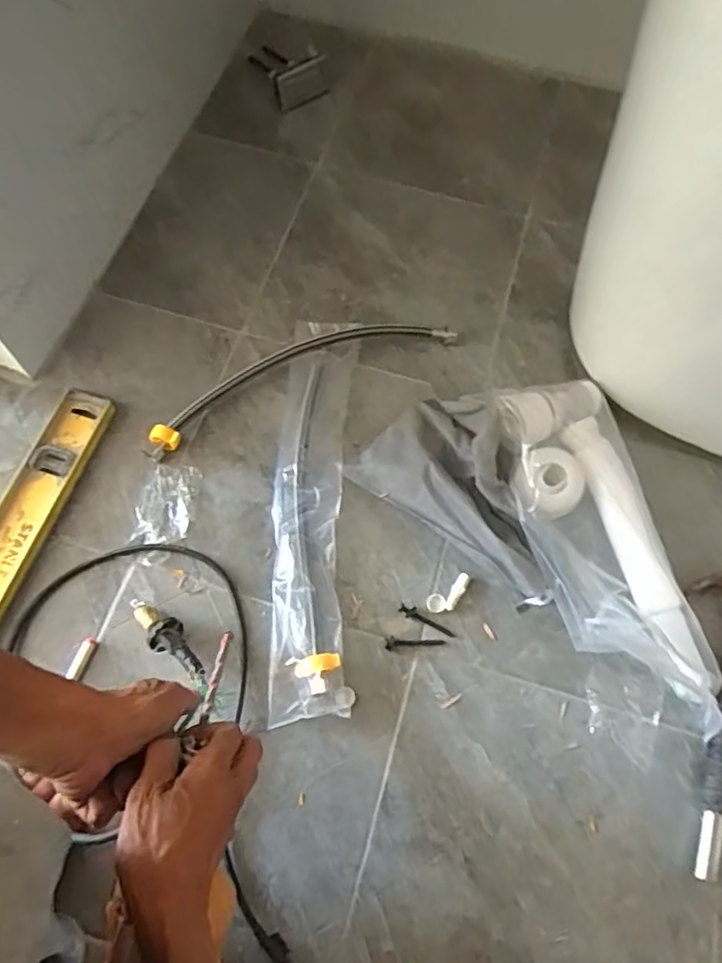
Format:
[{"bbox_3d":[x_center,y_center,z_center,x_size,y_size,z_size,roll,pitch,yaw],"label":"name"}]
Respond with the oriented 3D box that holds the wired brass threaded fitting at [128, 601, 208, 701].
[{"bbox_3d":[-0.172,0.145,0.558,0.031,0.020,0.129,-43,58,-17],"label":"wired brass threaded fitting"}]

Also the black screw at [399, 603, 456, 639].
[{"bbox_3d":[0.065,0.137,0.601,0.059,0.004,0.013,28,69,11],"label":"black screw"}]

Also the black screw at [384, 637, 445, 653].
[{"bbox_3d":[0.052,0.154,0.596,0.057,0.004,0.014,-7,67,-3],"label":"black screw"}]

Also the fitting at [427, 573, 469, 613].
[{"bbox_3d":[0.089,0.114,0.613,0.051,0.005,0.022,-32,71,-13],"label":"fitting"}]

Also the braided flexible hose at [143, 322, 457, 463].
[{"bbox_3d":[-0.070,-0.127,0.690,0.369,0.023,0.065,-25,69,-11],"label":"braided flexible hose"}]

